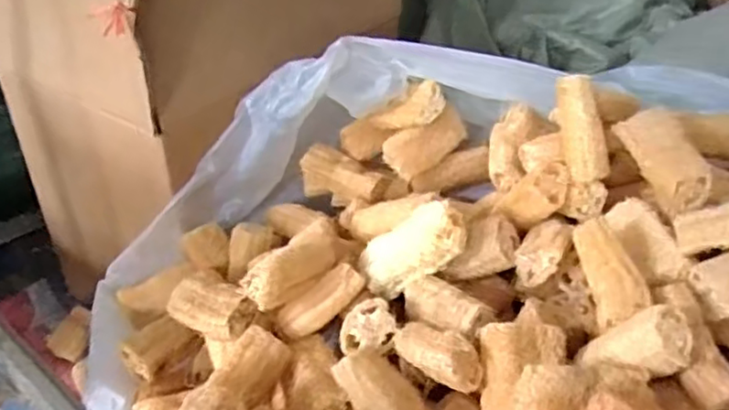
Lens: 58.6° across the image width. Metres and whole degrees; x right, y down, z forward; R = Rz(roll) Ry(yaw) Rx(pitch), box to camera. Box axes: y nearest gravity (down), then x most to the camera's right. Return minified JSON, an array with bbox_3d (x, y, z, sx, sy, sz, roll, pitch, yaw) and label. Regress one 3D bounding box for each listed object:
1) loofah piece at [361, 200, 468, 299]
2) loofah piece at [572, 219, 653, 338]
[{"bbox_3d":[0.055,0.050,0.746,0.060,0.133,0.050,42,34,-15],"label":"loofah piece"},{"bbox_3d":[0.243,0.064,0.642,0.044,0.044,0.109,-5,59,-7],"label":"loofah piece"}]

